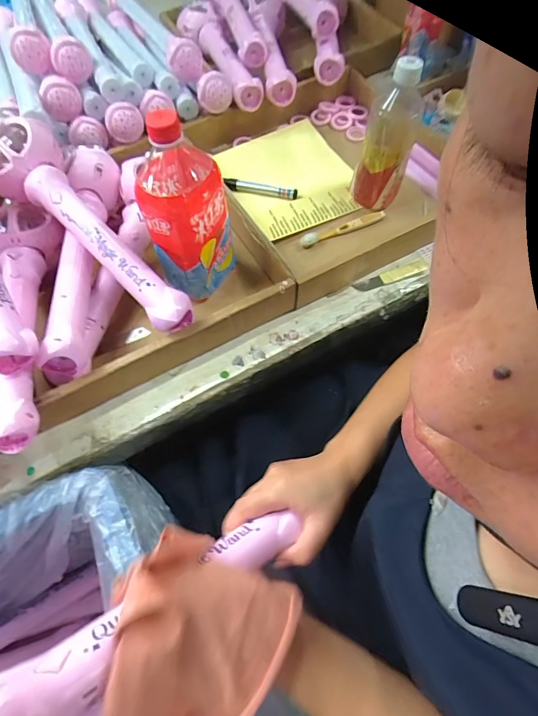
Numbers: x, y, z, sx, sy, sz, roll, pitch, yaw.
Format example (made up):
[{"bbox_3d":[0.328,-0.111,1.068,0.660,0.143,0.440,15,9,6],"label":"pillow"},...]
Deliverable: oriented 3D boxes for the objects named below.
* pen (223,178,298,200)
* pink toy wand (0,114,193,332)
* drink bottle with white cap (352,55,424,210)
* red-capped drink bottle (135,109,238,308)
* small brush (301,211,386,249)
[{"bbox_3d":[-0.013,-0.268,0.625,0.116,0.015,0.020,16,64,9],"label":"pen"},{"bbox_3d":[-0.217,-0.158,0.473,0.342,0.062,0.095,45,71,7],"label":"pink toy wand"},{"bbox_3d":[0.160,-0.290,0.531,0.065,0.177,0.057,18,65,10],"label":"drink bottle with white cap"},{"bbox_3d":[-0.097,-0.172,0.456,0.093,0.204,0.101,-18,64,-8],"label":"red-capped drink bottle"},{"bbox_3d":[0.109,-0.192,0.583,0.135,0.008,0.022,-22,65,-10],"label":"small brush"}]

